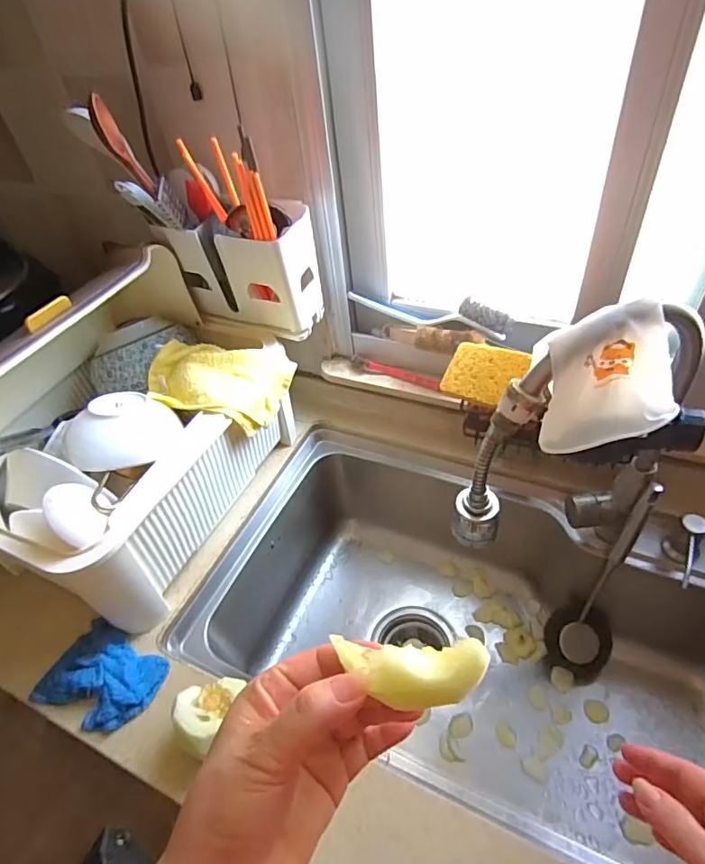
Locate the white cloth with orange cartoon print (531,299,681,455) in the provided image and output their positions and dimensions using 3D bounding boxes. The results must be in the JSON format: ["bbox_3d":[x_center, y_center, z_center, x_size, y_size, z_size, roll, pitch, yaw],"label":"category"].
[{"bbox_3d":[0.219,-0.042,0.431,0.120,0.121,0.043,-8,45,-1],"label":"white cloth with orange cartoon print"}]

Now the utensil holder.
[{"bbox_3d":[-0.145,-0.238,0.721,0.186,0.139,0.102,14,49,20],"label":"utensil holder"}]

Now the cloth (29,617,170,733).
[{"bbox_3d":[-0.291,0.284,0.589,0.133,0.040,0.101,18,50,23],"label":"cloth"}]

